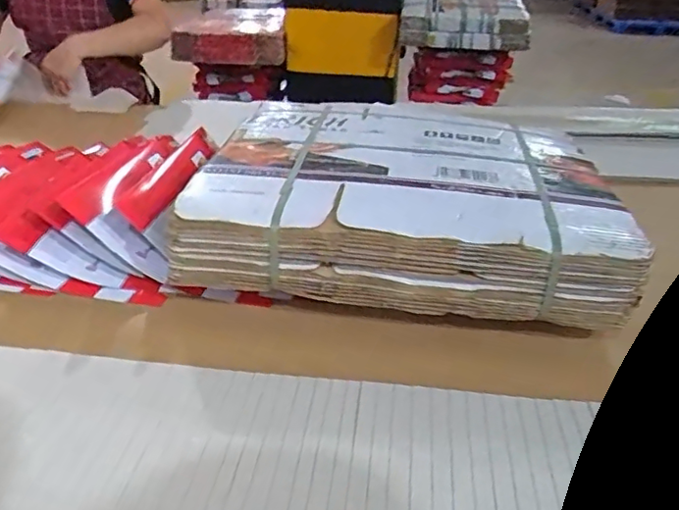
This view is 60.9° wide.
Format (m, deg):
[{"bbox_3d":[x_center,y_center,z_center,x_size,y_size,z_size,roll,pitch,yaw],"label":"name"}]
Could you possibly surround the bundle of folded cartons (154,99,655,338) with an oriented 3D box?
[{"bbox_3d":[0.086,-0.093,0.789,0.522,0.100,0.427,5,30,8],"label":"bundle of folded cartons"}]

